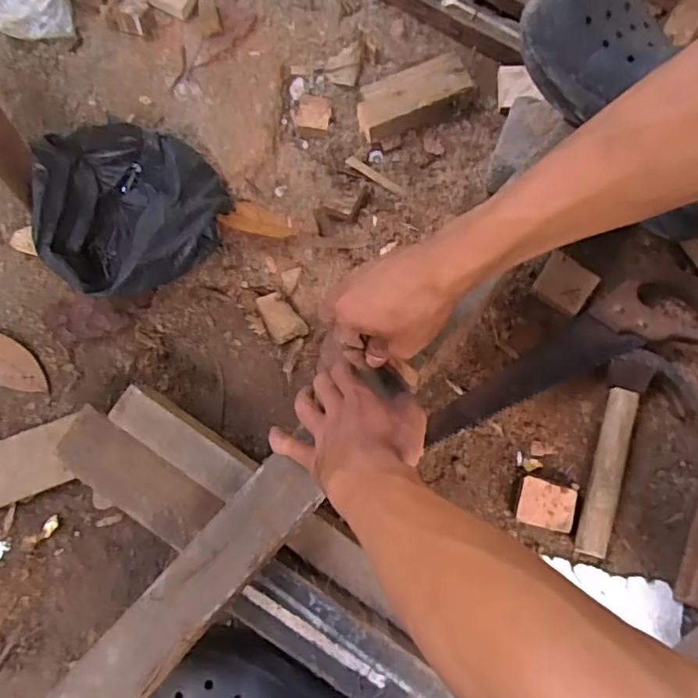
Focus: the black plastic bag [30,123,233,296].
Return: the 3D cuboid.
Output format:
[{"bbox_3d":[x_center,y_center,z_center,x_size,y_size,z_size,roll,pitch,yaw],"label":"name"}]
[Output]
[{"bbox_3d":[-0.252,-0.156,0.661,0.199,0.094,0.198,29,72,10],"label":"black plastic bag"}]

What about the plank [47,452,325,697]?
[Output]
[{"bbox_3d":[-0.143,0.213,0.455,0.055,0.022,0.309,41,73,10],"label":"plank"}]

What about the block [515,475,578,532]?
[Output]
[{"bbox_3d":[0.199,0.157,0.606,0.054,0.022,0.045,14,74,3],"label":"block"}]

